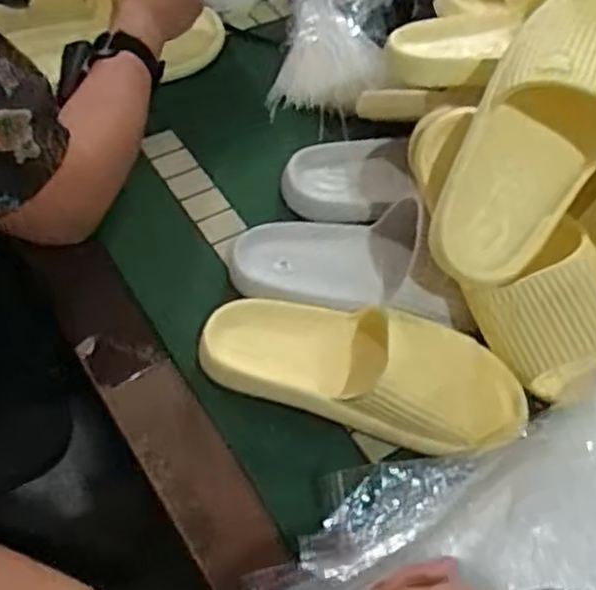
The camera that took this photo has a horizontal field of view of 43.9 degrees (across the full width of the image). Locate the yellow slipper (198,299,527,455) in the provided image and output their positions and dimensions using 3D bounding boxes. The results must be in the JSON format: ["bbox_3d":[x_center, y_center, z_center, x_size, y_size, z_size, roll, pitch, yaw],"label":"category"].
[{"bbox_3d":[0.050,0.049,0.562,0.244,0.061,0.091,19,56,8],"label":"yellow slipper"}]

